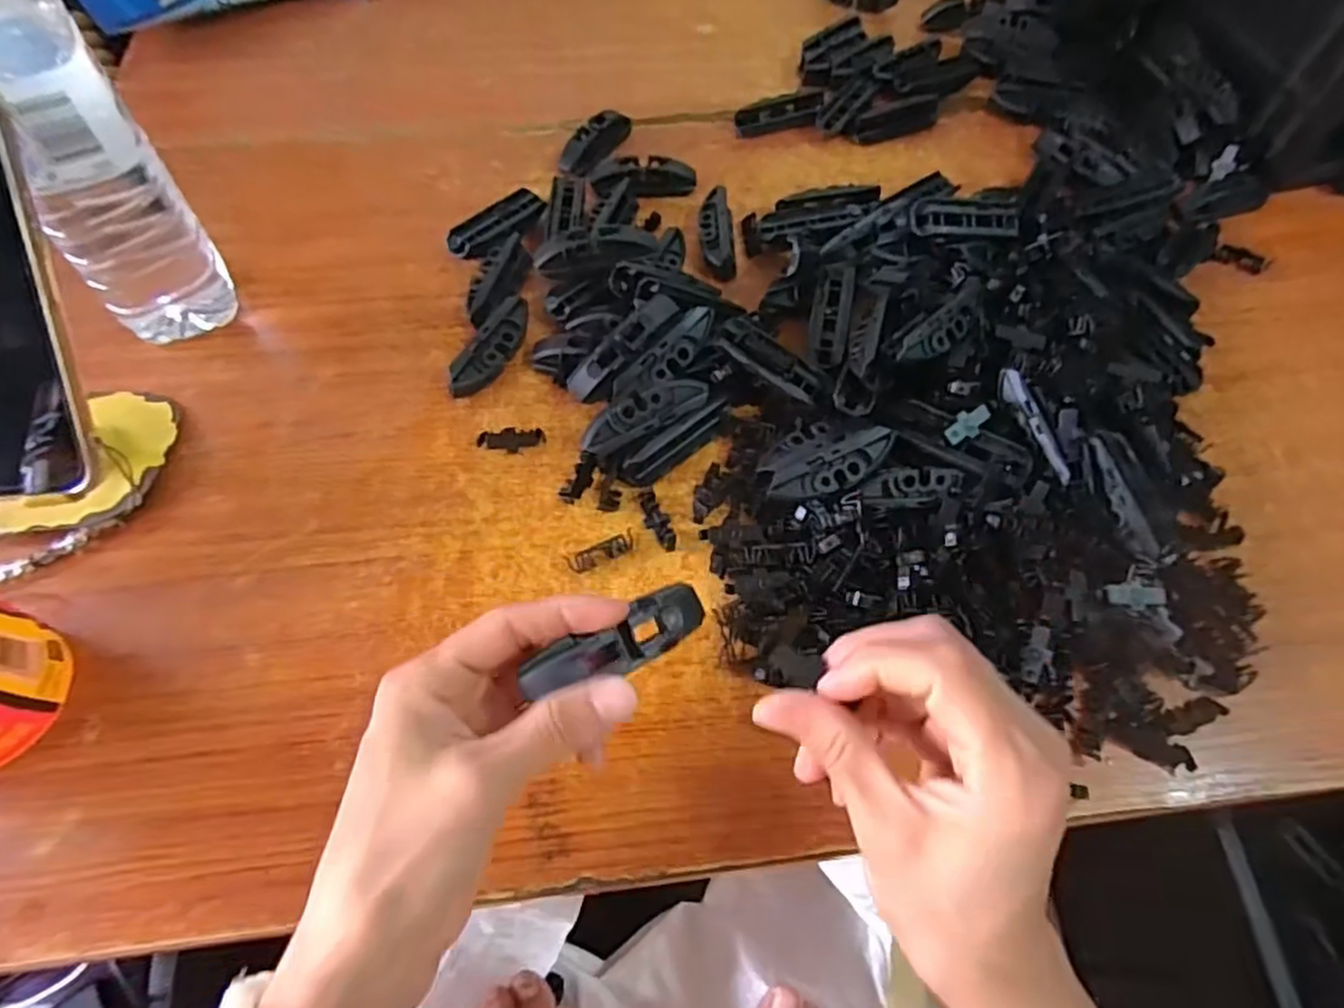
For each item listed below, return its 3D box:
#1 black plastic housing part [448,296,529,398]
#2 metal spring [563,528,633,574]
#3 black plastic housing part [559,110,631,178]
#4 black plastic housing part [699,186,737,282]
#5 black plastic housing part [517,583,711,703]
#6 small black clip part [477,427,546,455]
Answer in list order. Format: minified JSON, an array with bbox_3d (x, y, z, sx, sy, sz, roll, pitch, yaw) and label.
[{"bbox_3d":[-0.103,-0.087,0.411,0.017,0.024,0.066,22,62,11],"label":"black plastic housing part"},{"bbox_3d":[-0.035,0.024,0.361,0.035,0.006,0.011,-24,63,-15],"label":"metal spring"},{"bbox_3d":[-0.056,-0.257,0.515,0.023,0.022,0.068,24,62,12],"label":"black plastic housing part"},{"bbox_3d":[0.030,-0.176,0.469,0.024,0.022,0.062,0,60,-1],"label":"black plastic housing part"},{"bbox_3d":[-0.019,0.049,0.253,0.067,0.010,0.020,-22,63,-20],"label":"black plastic housing part"},{"bbox_3d":[-0.087,-0.034,0.390,0.035,0.009,0.012,0,60,-1],"label":"small black clip part"}]

